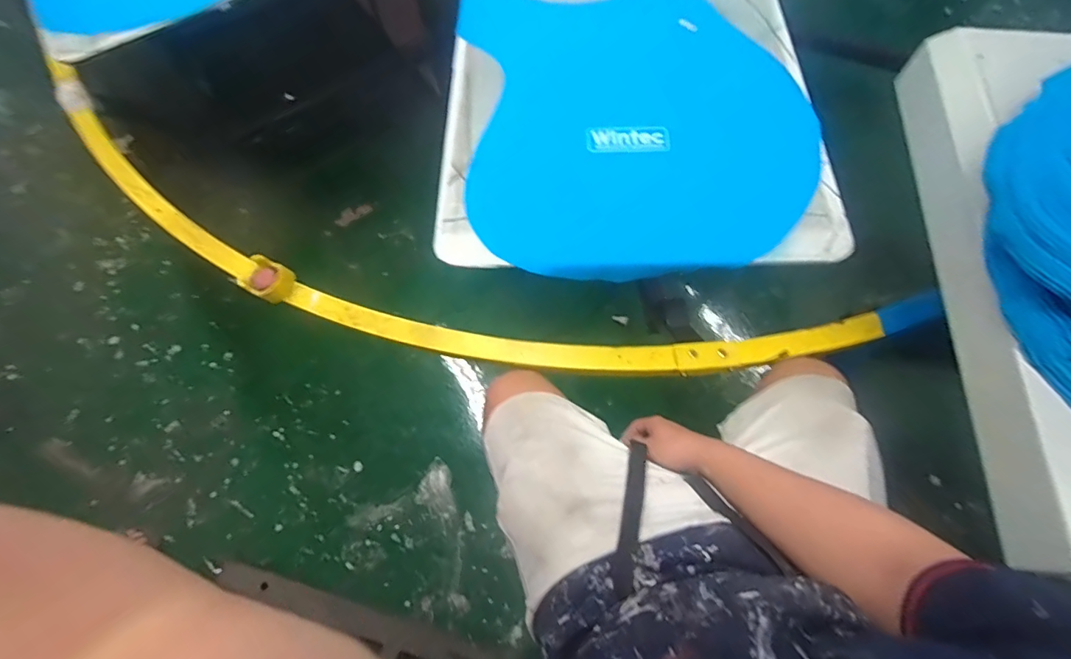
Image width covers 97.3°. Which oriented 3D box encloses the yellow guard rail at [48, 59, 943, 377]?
[{"bbox_3d":[-0.316,-0.176,0.888,1.860,0.055,0.365,17,65,12],"label":"yellow guard rail"}]

